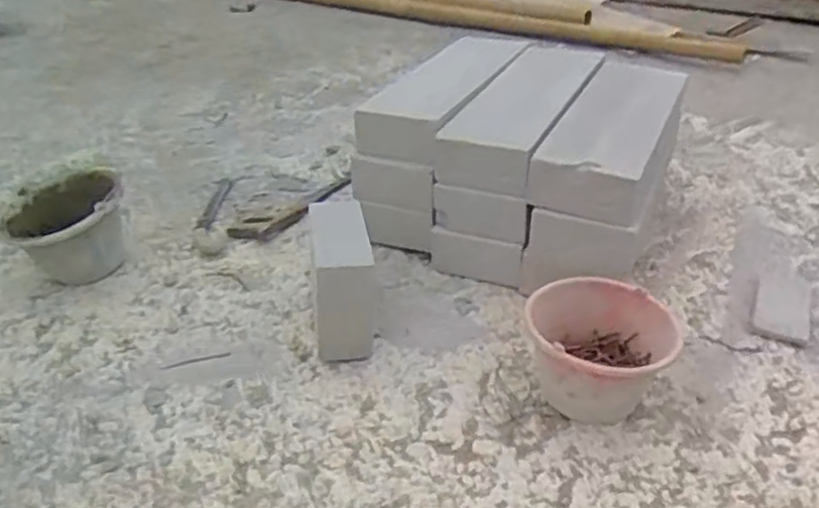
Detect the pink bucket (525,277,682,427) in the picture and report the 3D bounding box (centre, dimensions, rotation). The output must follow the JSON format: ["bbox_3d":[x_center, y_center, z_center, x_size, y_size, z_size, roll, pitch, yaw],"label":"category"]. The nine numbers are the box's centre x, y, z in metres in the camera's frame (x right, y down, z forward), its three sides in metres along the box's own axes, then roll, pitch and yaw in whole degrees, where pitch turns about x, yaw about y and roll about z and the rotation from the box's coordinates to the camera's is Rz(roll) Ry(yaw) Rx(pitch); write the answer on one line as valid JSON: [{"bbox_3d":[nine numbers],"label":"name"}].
[{"bbox_3d":[0.313,0.167,1.248,0.237,0.167,0.235,0,33,0],"label":"pink bucket"}]

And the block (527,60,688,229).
[{"bbox_3d":[0.474,-0.295,1.624,0.234,0.103,0.715,14,36,21],"label":"block"}]

